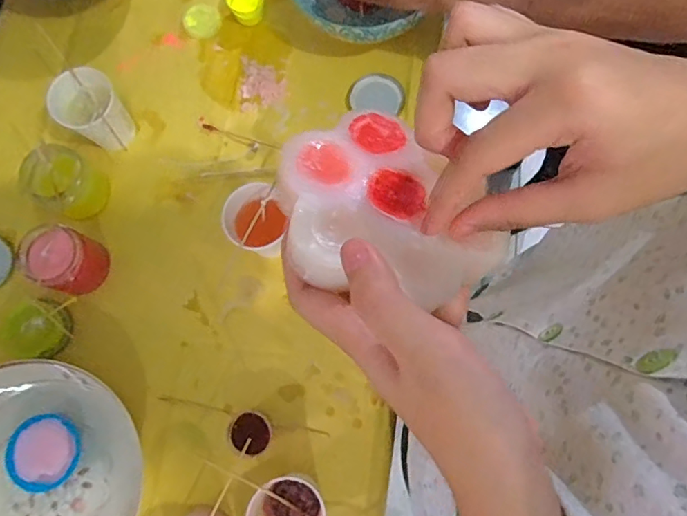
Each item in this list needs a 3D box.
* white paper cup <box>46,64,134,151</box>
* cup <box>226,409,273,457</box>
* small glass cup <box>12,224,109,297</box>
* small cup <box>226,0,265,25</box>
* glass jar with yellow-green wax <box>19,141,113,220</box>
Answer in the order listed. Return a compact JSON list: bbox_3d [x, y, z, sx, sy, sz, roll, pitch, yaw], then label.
[{"bbox_3d":[-0.296,-0.171,0.604,0.070,0.086,0.066,0,76,-1],"label":"white paper cup"},{"bbox_3d":[-0.100,0.187,0.541,0.045,0.034,0.044,0,76,-1],"label":"cup"},{"bbox_3d":[-0.309,0.003,0.569,0.076,0.067,0.065,33,78,7],"label":"small glass cup"},{"bbox_3d":[-0.128,-0.338,0.671,0.049,0.022,0.053,0,76,-1],"label":"small cup"},{"bbox_3d":[-0.320,-0.088,0.592,0.067,0.076,0.078,31,77,6],"label":"glass jar with yellow-green wax"}]

